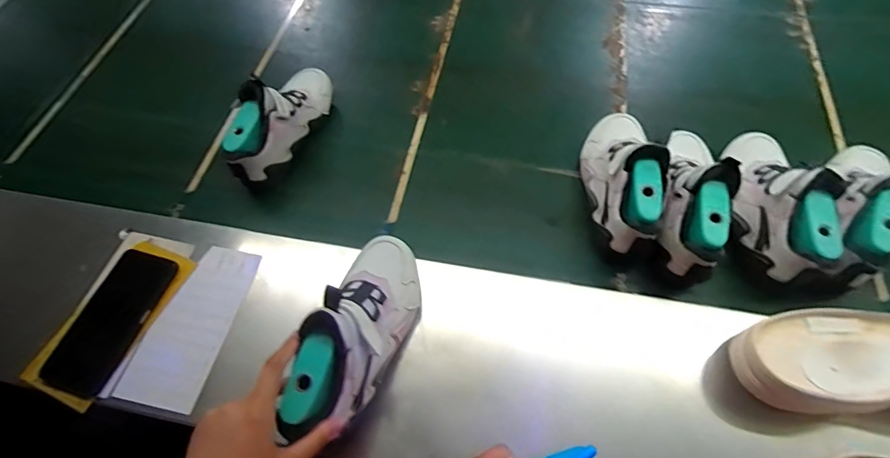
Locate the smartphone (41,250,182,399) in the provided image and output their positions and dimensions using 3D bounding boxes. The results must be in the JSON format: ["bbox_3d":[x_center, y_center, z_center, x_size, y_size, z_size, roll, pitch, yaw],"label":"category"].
[{"bbox_3d":[-0.397,0.108,0.537,0.075,0.012,0.169,20,70,1],"label":"smartphone"}]

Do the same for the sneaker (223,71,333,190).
[{"bbox_3d":[-0.236,-0.165,0.642,0.072,0.122,0.224,10,63,9],"label":"sneaker"}]

